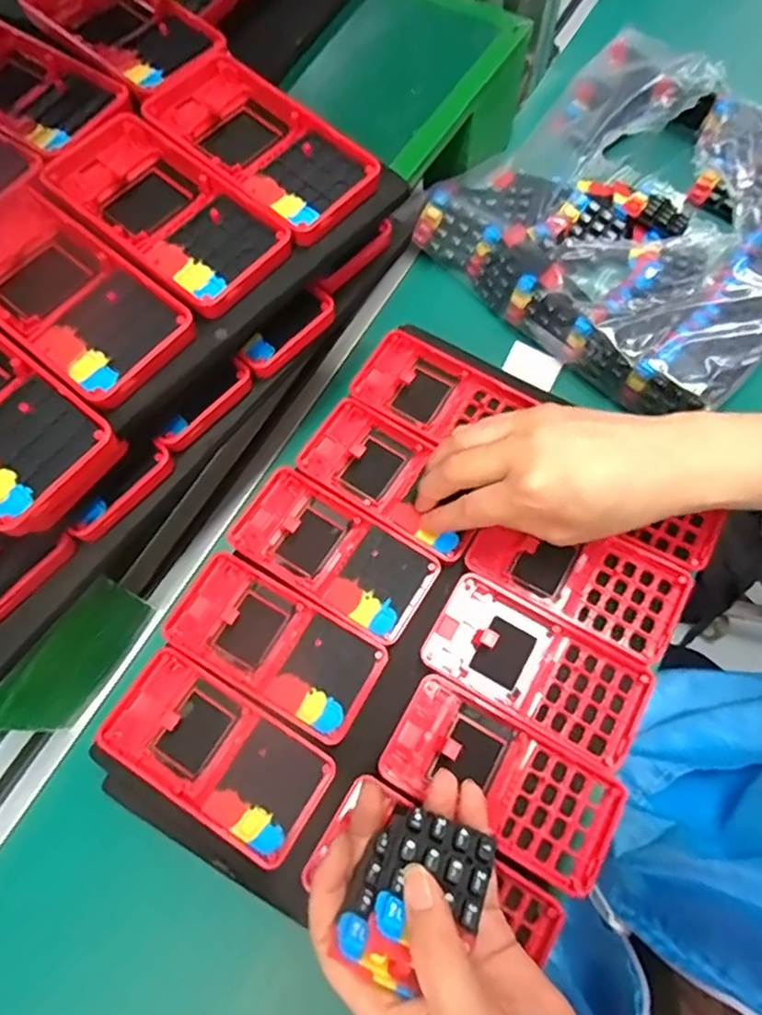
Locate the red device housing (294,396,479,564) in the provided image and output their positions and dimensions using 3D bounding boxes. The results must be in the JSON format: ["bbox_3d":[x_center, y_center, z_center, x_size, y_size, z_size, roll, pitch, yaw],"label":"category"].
[{"bbox_3d":[0.009,-0.019,0.396,0.121,0.023,0.062,34,72,14],"label":"red device housing"}]

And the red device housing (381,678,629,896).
[{"bbox_3d":[0.065,0.144,0.330,0.122,0.011,0.063,29,71,13],"label":"red device housing"}]

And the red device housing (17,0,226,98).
[{"bbox_3d":[-0.151,-0.280,0.359,0.138,0.016,0.065,41,74,17],"label":"red device housing"}]

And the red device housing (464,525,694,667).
[{"bbox_3d":[0.117,0.039,0.370,0.120,0.013,0.062,28,71,13],"label":"red device housing"}]

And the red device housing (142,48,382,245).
[{"bbox_3d":[-0.064,-0.192,0.329,0.130,0.021,0.064,40,74,16],"label":"red device housing"}]

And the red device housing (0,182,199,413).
[{"bbox_3d":[-0.151,-0.102,0.292,0.123,0.016,0.062,37,73,15],"label":"red device housing"}]

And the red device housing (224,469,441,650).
[{"bbox_3d":[-0.030,0.027,0.380,0.126,0.016,0.062,31,72,14],"label":"red device housing"}]

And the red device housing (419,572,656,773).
[{"bbox_3d":[0.088,0.090,0.351,0.121,0.012,0.059,29,71,13],"label":"red device housing"}]

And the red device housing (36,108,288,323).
[{"bbox_3d":[-0.108,-0.148,0.312,0.124,0.019,0.062,38,74,16],"label":"red device housing"}]

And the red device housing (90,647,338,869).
[{"bbox_3d":[-0.089,0.133,0.337,0.121,0.017,0.060,30,72,13],"label":"red device housing"}]

